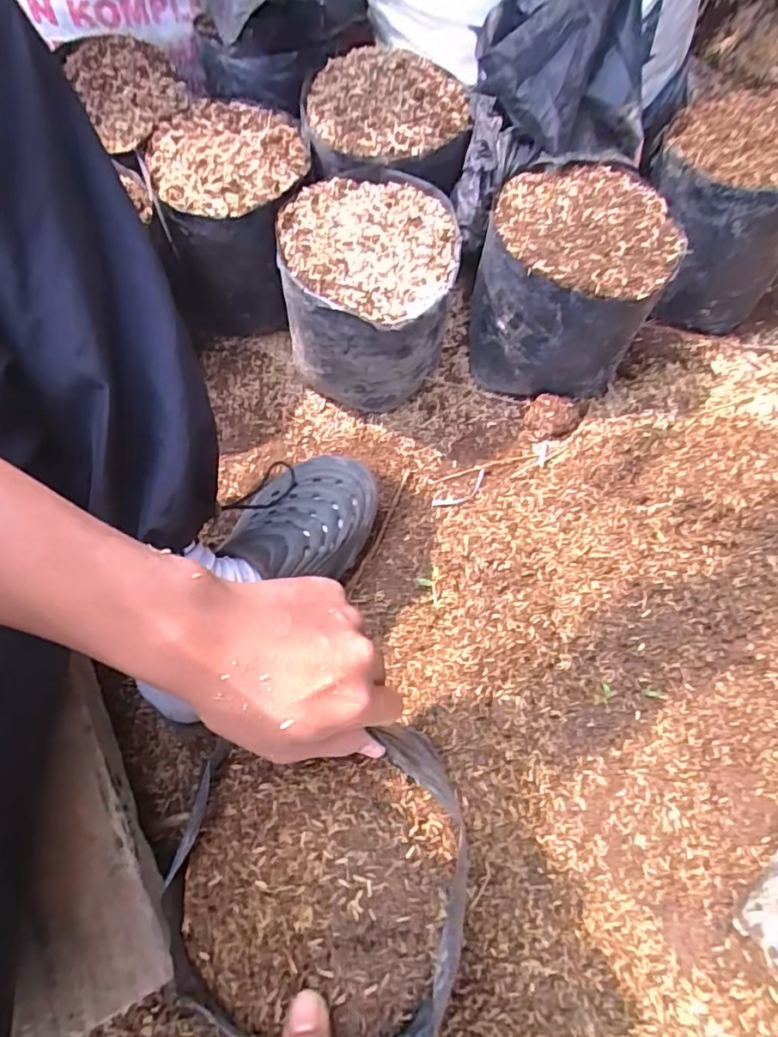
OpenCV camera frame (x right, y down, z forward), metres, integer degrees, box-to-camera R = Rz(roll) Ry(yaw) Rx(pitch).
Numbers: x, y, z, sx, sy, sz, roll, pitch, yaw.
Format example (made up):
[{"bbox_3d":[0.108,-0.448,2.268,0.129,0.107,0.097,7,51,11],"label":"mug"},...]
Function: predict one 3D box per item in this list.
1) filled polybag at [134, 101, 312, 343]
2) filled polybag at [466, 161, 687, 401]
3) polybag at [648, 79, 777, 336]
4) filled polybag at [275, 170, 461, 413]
[{"bbox_3d":[-0.152,-0.297,0.599,0.152,0.160,0.187,3,68,4],"label":"filled polybag"},{"bbox_3d":[0.175,-0.229,0.558,0.158,0.150,0.168,-1,68,2],"label":"filled polybag"},{"bbox_3d":[0.342,-0.320,0.584,0.151,0.142,0.170,-8,68,0],"label":"polybag"},{"bbox_3d":[-0.015,-0.220,0.563,0.151,0.157,0.165,8,69,6],"label":"filled polybag"}]

